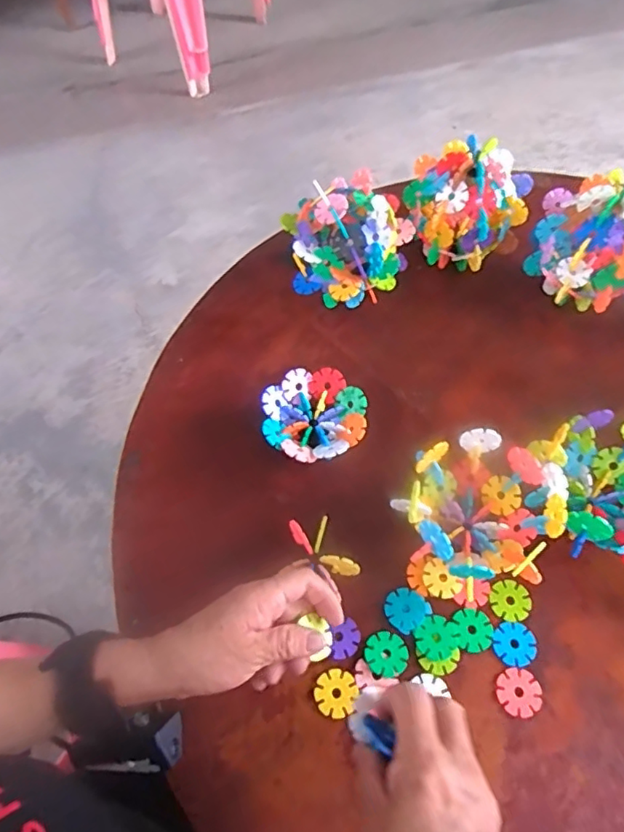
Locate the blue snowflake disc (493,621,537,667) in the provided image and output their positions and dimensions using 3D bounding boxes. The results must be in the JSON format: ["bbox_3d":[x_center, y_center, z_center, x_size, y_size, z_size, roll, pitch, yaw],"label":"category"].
[{"bbox_3d":[0.156,0.174,0.433,0.031,0.004,0.031,0,59,0],"label":"blue snowflake disc"}]

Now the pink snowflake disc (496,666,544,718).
[{"bbox_3d":[0.153,0.204,0.416,0.032,0.004,0.032,0,59,0],"label":"pink snowflake disc"}]

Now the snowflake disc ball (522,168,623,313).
[{"bbox_3d":[0.277,-0.168,0.553,0.114,0.112,0.098,28,64,16],"label":"snowflake disc ball"}]

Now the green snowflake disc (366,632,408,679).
[{"bbox_3d":[0.057,0.180,0.429,0.031,0.004,0.031,0,59,0],"label":"green snowflake disc"}]

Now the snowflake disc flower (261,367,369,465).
[{"bbox_3d":[0.003,0.005,0.512,0.089,0.039,0.087,0,59,0],"label":"snowflake disc flower"}]

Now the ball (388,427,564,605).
[{"bbox_3d":[0.135,0.078,0.451,0.132,0.073,0.113,-20,61,-12],"label":"ball"}]

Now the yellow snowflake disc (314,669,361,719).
[{"bbox_3d":[0.018,0.204,0.415,0.030,0.004,0.031,-19,61,-11],"label":"yellow snowflake disc"}]

